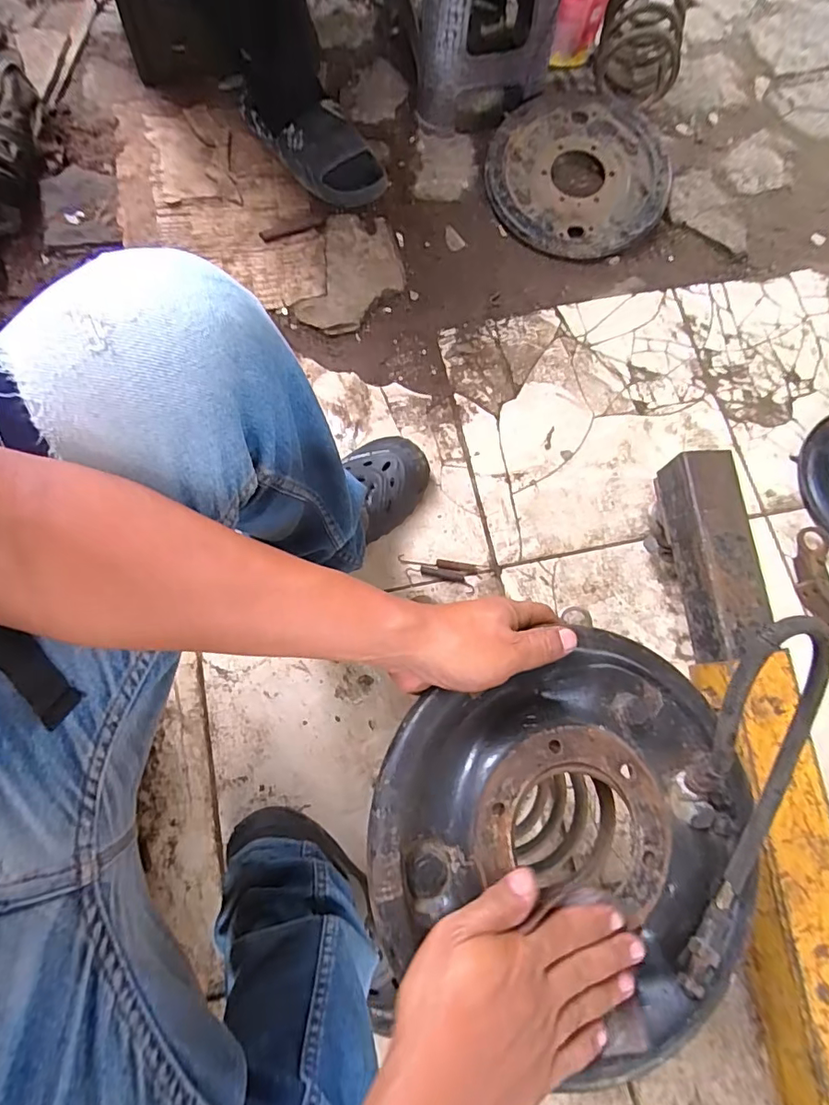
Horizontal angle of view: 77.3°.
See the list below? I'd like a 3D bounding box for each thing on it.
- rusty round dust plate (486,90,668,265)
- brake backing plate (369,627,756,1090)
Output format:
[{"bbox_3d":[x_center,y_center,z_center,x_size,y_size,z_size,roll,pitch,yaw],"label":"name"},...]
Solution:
[{"bbox_3d":[0.263,-0.613,0.842,0.284,0.022,0.277,0,85,0],"label":"rusty round dust plate"},{"bbox_3d":[0.108,0.174,0.342,0.246,0.058,0.233,0,75,0],"label":"brake backing plate"}]

